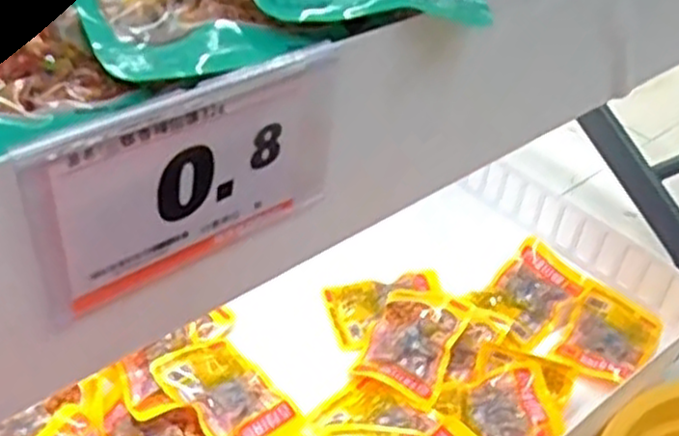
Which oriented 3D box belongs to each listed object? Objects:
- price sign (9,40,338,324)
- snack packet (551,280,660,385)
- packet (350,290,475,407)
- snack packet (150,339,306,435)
[{"bbox_3d":[-0.043,-0.011,0.224,0.098,0.060,0.005,-26,49,-33],"label":"price sign"},{"bbox_3d":[0.266,0.115,0.737,0.078,0.009,0.122,27,44,23],"label":"snack packet"},{"bbox_3d":[0.069,0.110,0.701,0.078,0.030,0.117,20,42,16],"label":"packet"},{"bbox_3d":[-0.096,0.149,0.644,0.078,0.020,0.115,-29,51,-34],"label":"snack packet"}]

